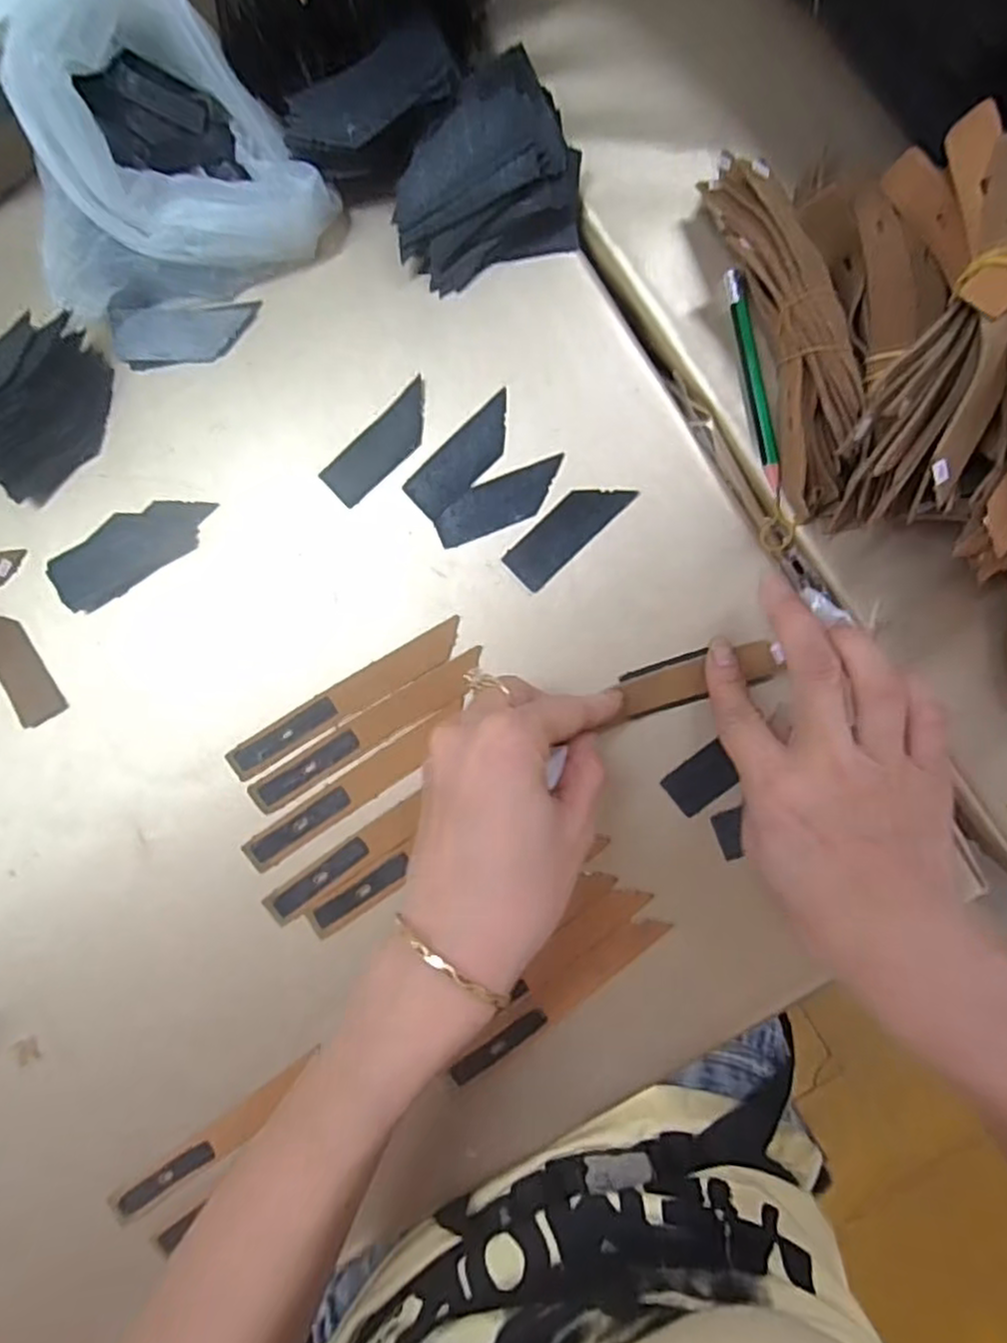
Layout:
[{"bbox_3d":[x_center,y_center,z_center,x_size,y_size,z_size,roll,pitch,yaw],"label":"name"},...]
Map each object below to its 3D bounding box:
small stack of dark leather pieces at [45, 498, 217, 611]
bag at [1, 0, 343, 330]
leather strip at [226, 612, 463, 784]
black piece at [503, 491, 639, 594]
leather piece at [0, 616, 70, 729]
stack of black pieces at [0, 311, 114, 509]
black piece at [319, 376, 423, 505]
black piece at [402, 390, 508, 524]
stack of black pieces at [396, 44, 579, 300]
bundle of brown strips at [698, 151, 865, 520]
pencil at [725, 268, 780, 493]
[{"bbox_3d":[-0.177,-0.059,0.328,0.081,0.005,0.032,-32,90,3],"label":"small stack of dark leather pieces"},{"bbox_3d":[-0.152,-0.215,0.286,0.126,0.077,0.098,-27,91,2],"label":"bag"},{"bbox_3d":[-0.075,0.013,0.327,0.125,0.004,0.017,-30,91,3],"label":"leather strip"},{"bbox_3d":[0.030,-0.066,0.320,0.063,0.004,0.023,-43,90,3],"label":"black piece"},{"bbox_3d":[-0.240,-0.005,0.336,0.023,0.006,0.066,-33,90,3],"label":"leather piece"},{"bbox_3d":[-0.217,-0.122,0.310,0.078,0.037,0.055,-44,90,3],"label":"stack of black pieces"},{"bbox_3d":[-0.056,-0.106,0.323,0.063,0.004,0.023,-43,90,3],"label":"black piece"},{"bbox_3d":[-0.017,-0.100,0.321,0.063,0.004,0.023,-44,90,3],"label":"black piece"},{"bbox_3d":[-0.010,-0.215,0.302,0.079,0.035,0.061,-19,91,2],"label":"stack of black pieces"},{"bbox_3d":[0.125,-0.145,0.296,0.037,0.037,0.147,-17,91,2],"label":"bundle of brown strips"},{"bbox_3d":[0.113,-0.131,0.311,0.007,0.010,0.098,-12,91,2],"label":"pencil"}]

